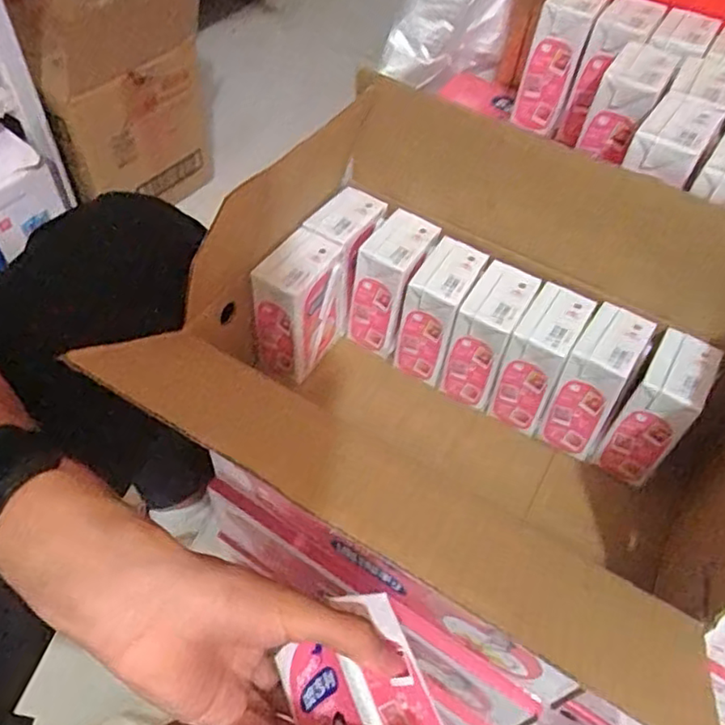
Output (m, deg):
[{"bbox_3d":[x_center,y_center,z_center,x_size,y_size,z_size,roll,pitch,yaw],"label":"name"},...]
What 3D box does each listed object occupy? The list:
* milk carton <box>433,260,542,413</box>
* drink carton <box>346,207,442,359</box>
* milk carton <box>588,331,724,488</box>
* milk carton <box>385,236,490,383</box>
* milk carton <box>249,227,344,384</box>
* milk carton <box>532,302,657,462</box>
[{"bbox_3d":[0.099,-0.021,0.514,0.044,0.101,0.063,26,55,14],"label":"milk carton"},{"bbox_3d":[0.024,-0.066,0.535,0.044,0.101,0.069,29,56,16],"label":"drink carton"},{"bbox_3d":[0.219,0.034,0.472,0.043,0.105,0.066,32,57,18],"label":"milk carton"},{"bbox_3d":[0.060,-0.042,0.525,0.046,0.101,0.065,26,55,14],"label":"milk carton"},{"bbox_3d":[-0.053,-0.044,0.509,0.049,0.104,0.074,28,55,15],"label":"milk carton"},{"bbox_3d":[0.178,0.016,0.489,0.047,0.105,0.063,32,57,17],"label":"milk carton"}]

